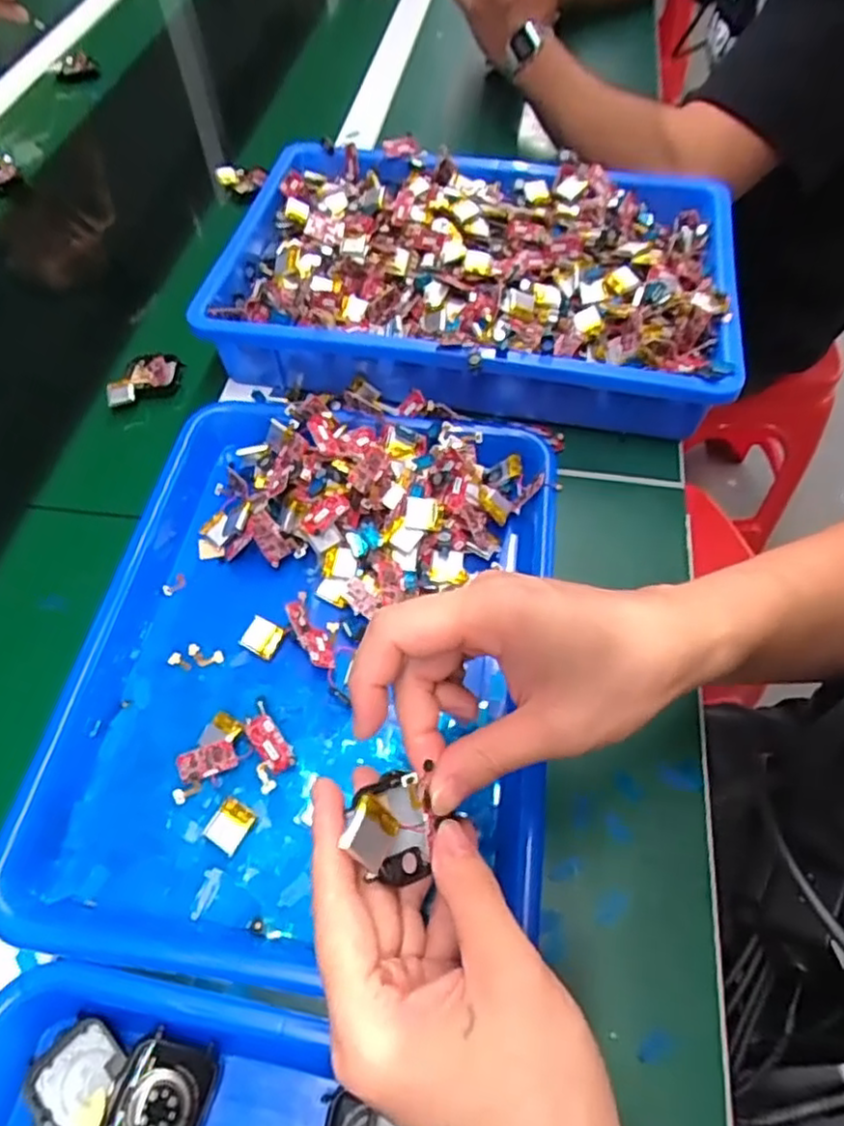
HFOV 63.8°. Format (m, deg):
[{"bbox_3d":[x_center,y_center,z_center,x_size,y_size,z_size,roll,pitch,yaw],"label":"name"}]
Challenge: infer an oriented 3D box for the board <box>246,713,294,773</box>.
[{"bbox_3d":[-0.078,0.093,0.349,0.013,0.006,0.031,-33,87,-20],"label":"board"}]

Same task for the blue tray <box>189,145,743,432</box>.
[{"bbox_3d":[0.038,-0.223,0.529,0.379,0.065,0.241,10,57,6],"label":"blue tray"}]

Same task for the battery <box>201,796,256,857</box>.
[{"bbox_3d":[-0.095,0.129,0.334,0.019,0.006,0.022,25,60,15],"label":"battery"}]

